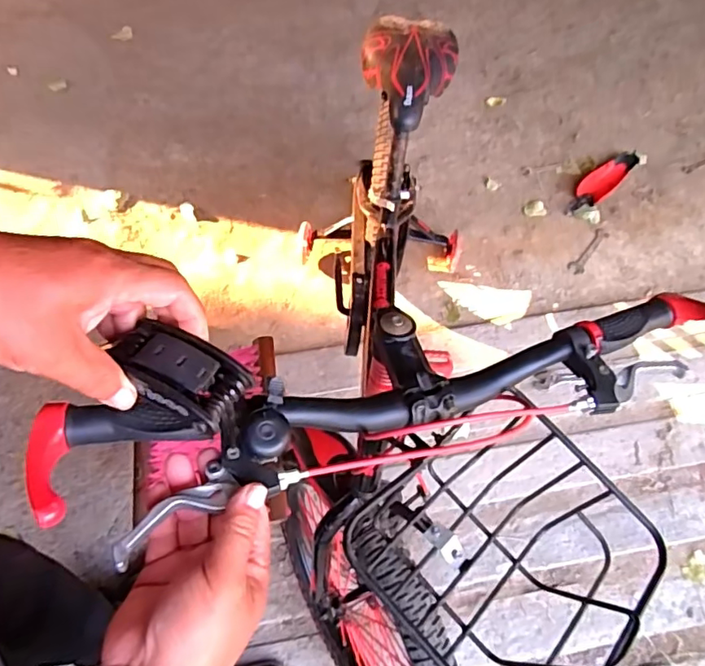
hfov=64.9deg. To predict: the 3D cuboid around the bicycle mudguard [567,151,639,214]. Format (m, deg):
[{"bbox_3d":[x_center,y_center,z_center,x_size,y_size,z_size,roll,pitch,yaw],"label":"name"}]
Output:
[{"bbox_3d":[0.717,-0.432,1.589,0.279,0.029,0.081,-33,69,-16],"label":"bicycle mudguard"}]

